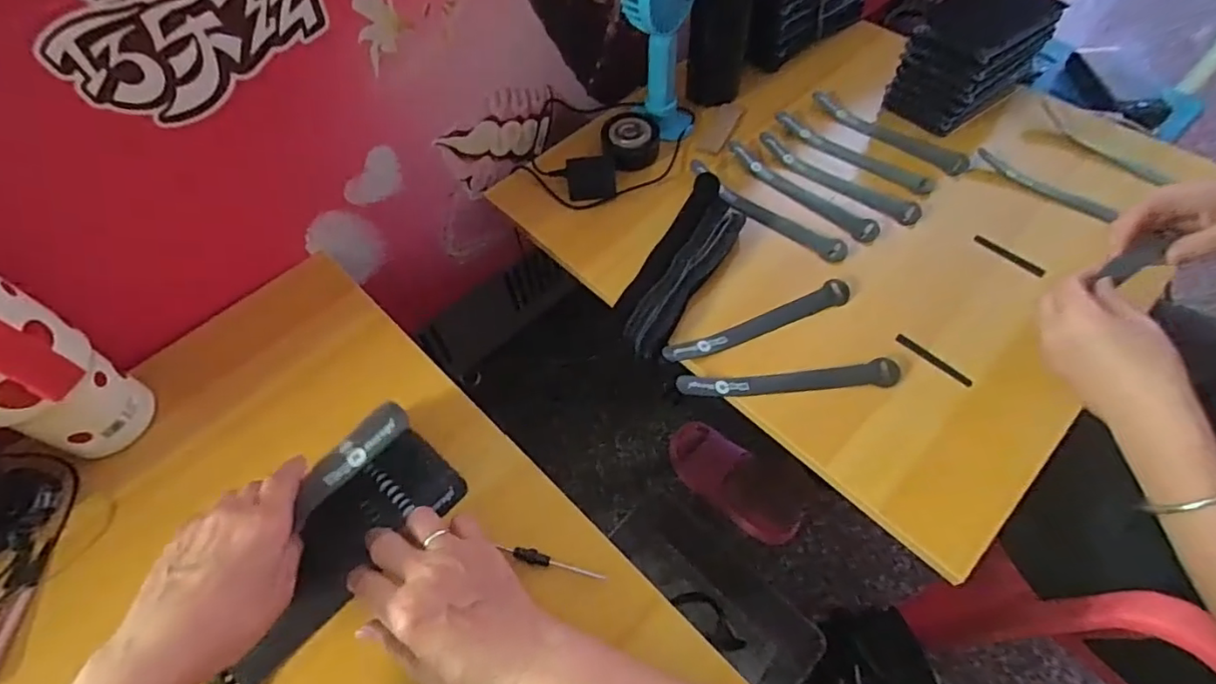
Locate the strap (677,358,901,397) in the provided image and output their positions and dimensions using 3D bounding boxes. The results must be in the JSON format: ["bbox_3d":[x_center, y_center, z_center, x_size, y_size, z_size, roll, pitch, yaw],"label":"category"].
[{"bbox_3d":[0.162,0.033,0.510,0.195,0.015,0.023,-5,58,0],"label":"strap"}]

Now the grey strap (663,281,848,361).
[{"bbox_3d":[0.144,-0.018,0.544,0.193,0.016,0.021,-20,59,-10],"label":"grey strap"}]

